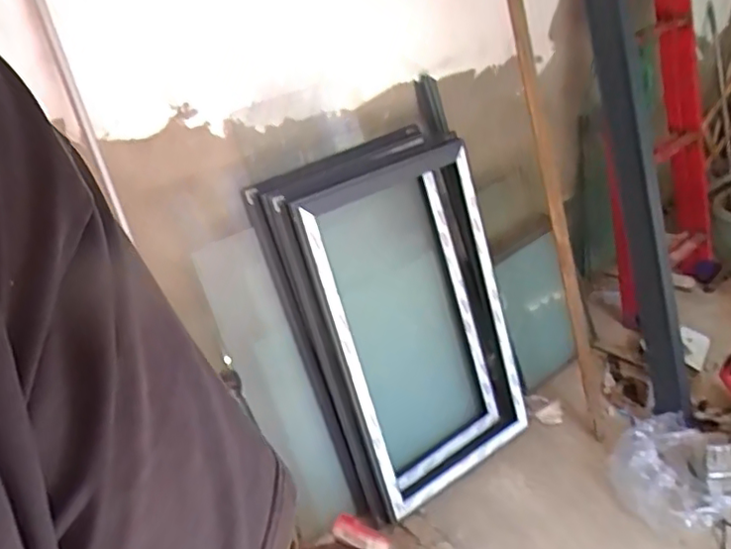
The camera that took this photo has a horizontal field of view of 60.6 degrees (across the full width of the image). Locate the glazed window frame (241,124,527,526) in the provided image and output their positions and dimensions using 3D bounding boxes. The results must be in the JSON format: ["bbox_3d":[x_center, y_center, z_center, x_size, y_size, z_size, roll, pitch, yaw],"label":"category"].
[{"bbox_3d":[0.118,0.125,1.672,0.586,0.939,0.185,-26,21,-27],"label":"glazed window frame"}]

